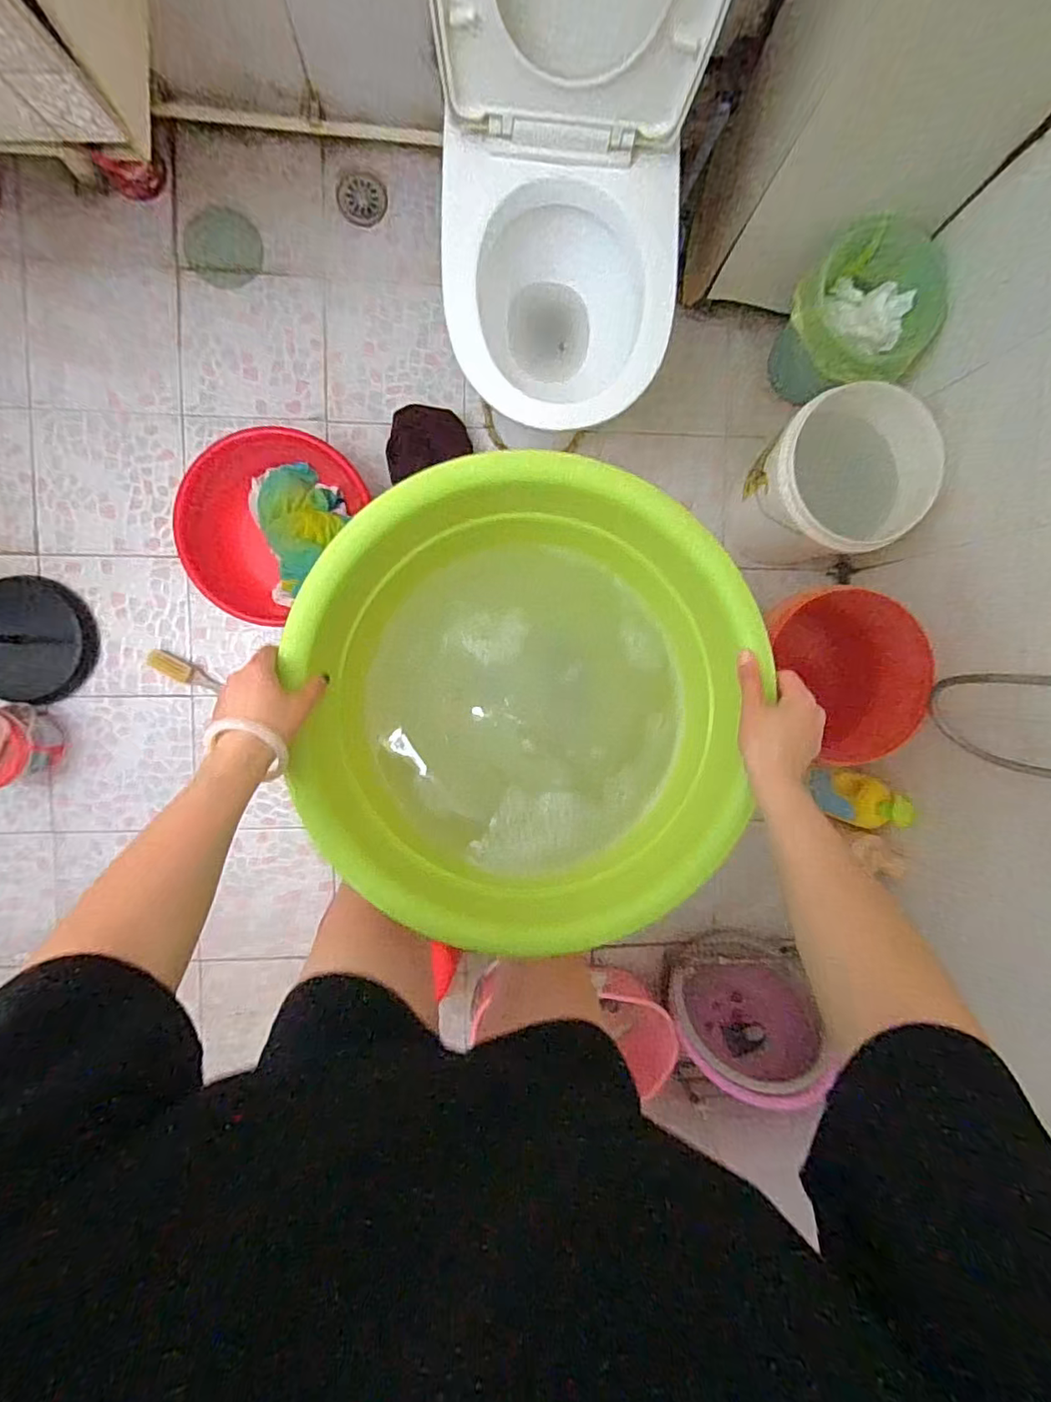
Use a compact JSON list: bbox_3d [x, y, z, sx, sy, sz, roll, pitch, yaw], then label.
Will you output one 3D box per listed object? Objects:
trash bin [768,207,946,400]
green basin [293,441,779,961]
[{"bbox_3d":[0.618,-0.753,1.124,0.258,0.262,0.244,3,93,-7],"label":"trash bin"},{"bbox_3d":[-0.006,0.006,0.616,0.442,0.156,0.456,0,94,-7],"label":"green basin"}]

